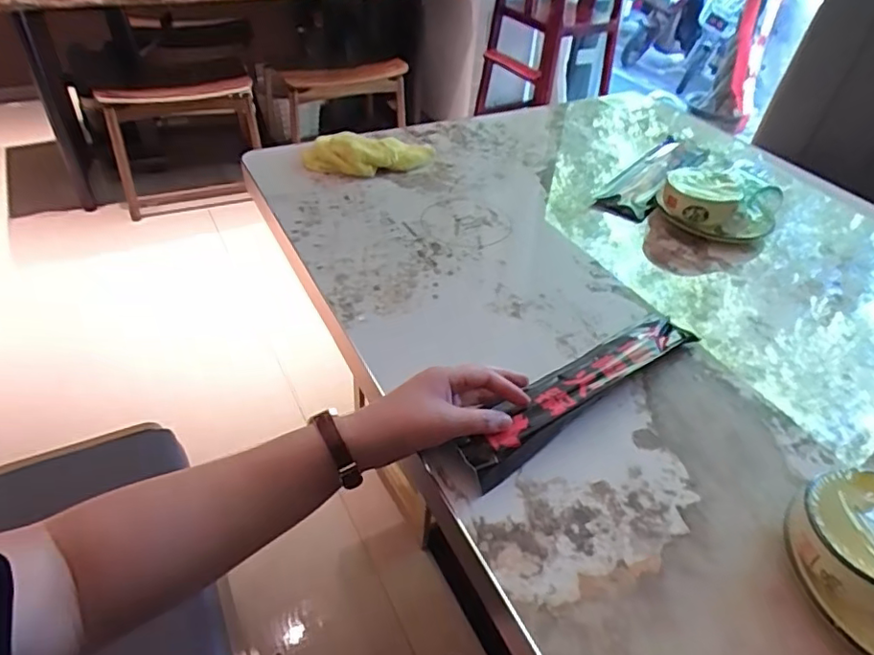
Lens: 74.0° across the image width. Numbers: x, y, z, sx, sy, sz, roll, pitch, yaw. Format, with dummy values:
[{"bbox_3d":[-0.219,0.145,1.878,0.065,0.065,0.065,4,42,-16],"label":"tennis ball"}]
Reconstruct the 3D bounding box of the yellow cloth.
[{"bbox_3d":[-0.096,-0.255,0.843,0.188,0.033,0.081,-12,44,-17],"label":"yellow cloth"}]

